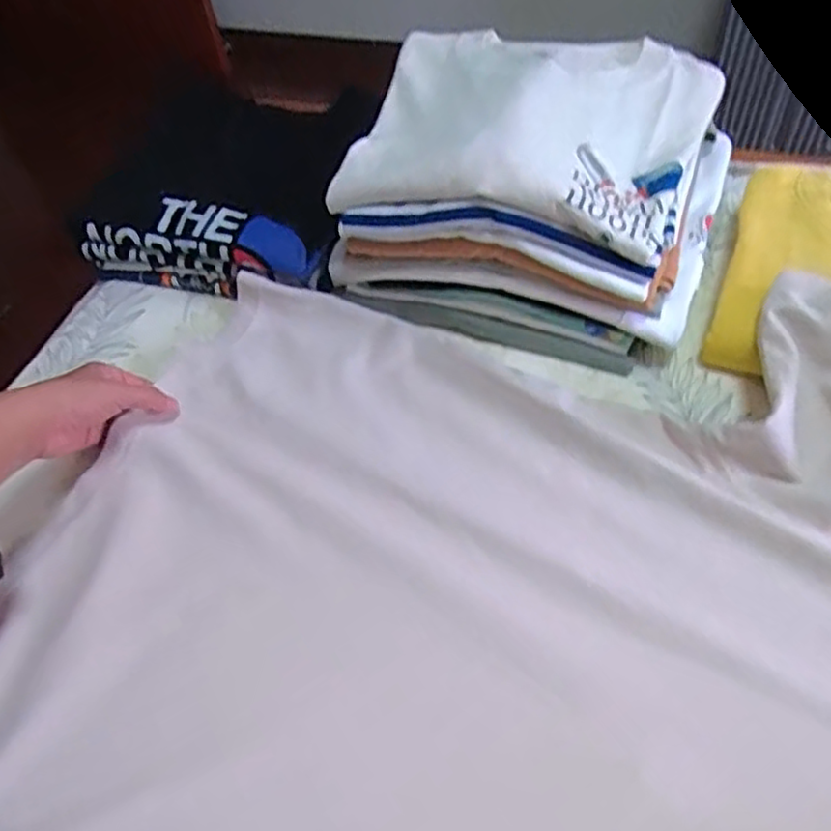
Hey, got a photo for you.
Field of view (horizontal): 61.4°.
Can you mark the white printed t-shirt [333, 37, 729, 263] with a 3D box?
[{"bbox_3d":[0.100,-0.265,0.608,0.307,0.056,0.279,14,55,17],"label":"white printed t-shirt"}]

